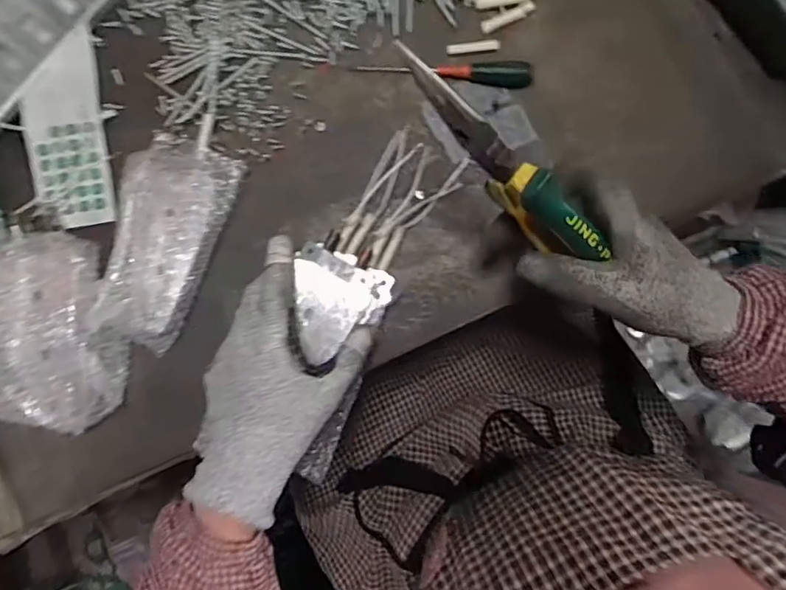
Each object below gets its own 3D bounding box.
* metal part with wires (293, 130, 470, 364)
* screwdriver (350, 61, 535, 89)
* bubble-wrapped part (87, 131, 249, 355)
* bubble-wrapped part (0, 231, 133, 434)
[{"bbox_3d":[-0.020,-0.037,0.412,0.070,0.034,0.182,29,72,1],"label":"metal part with wires"},{"bbox_3d":[0.040,-0.180,0.432,0.144,0.015,0.018,4,89,3],"label":"screwdriver"},{"bbox_3d":[-0.188,-0.044,0.425,0.083,0.061,0.167,21,91,3],"label":"bubble-wrapped part"},{"bbox_3d":[-0.269,0.027,0.426,0.103,0.049,0.152,0,90,3],"label":"bubble-wrapped part"}]

